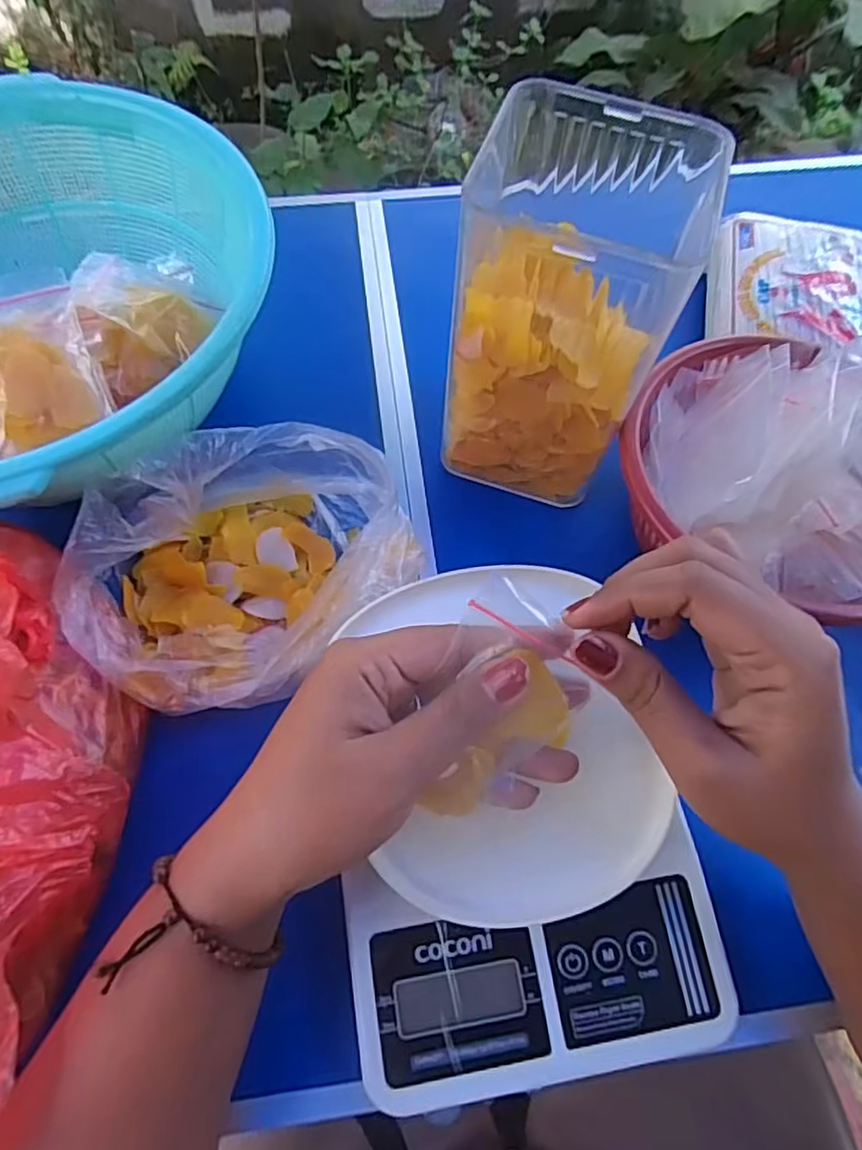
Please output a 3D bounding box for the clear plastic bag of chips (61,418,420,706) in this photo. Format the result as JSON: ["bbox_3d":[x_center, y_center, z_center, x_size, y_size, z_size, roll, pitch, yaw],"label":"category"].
[{"bbox_3d":[-0.098,-0.009,0.340,0.137,0.077,0.162,36,66,16],"label":"clear plastic bag of chips"}]

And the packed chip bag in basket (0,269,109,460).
[{"bbox_3d":[-0.209,-0.111,0.339,0.058,0.030,0.094,-22,85,-22],"label":"packed chip bag in basket"}]

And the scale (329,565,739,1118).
[{"bbox_3d":[0.036,0.102,0.295,0.155,0.044,0.212,-8,62,-6],"label":"scale"}]

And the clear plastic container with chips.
[{"bbox_3d":[0.070,-0.136,0.352,0.110,0.175,0.105,23,63,10],"label":"clear plastic container with chips"}]

